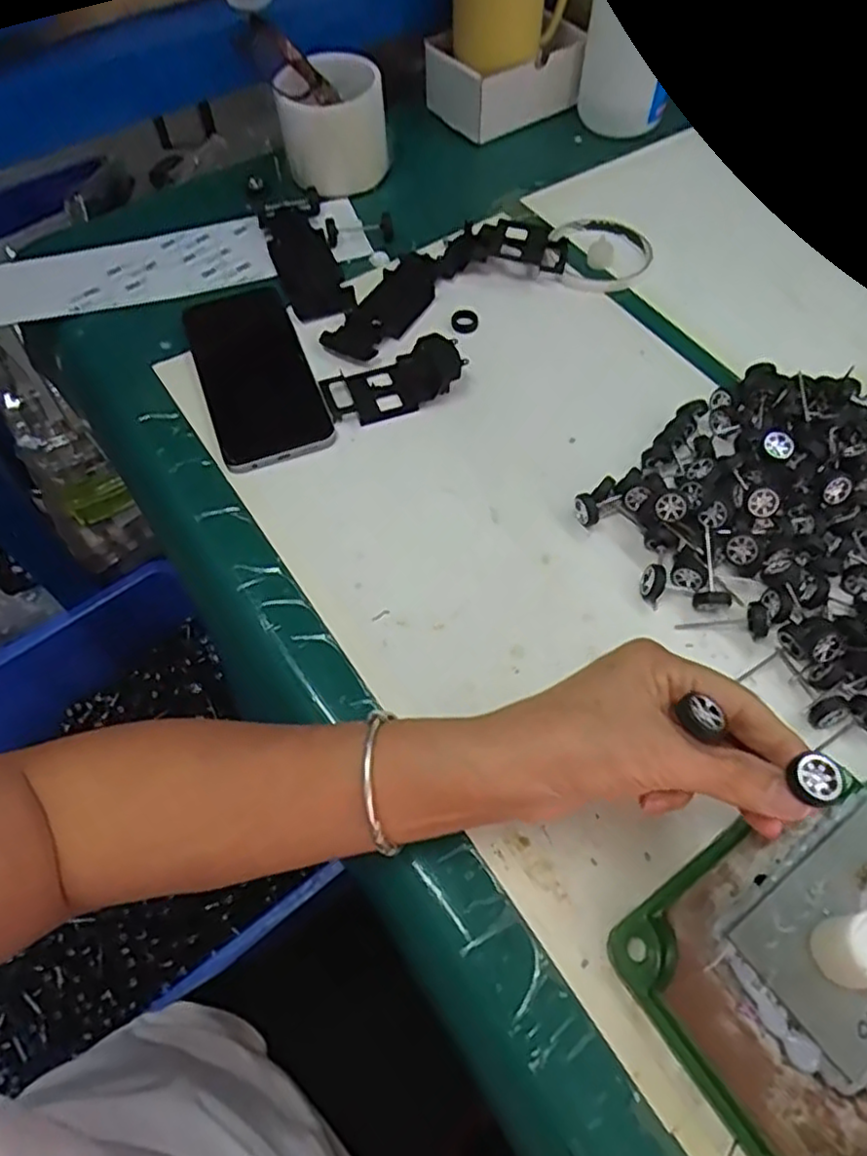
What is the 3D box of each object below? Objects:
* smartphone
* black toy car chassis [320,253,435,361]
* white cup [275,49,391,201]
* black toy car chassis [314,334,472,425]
[{"bbox_3d":[-0.125,-0.145,0.490,0.075,0.015,0.164,-19,61,-9],"label":"smartphone"},{"bbox_3d":[-0.032,-0.205,0.524,0.047,0.008,0.115,27,64,16],"label":"black toy car chassis"},{"bbox_3d":[-0.082,-0.375,0.580,0.085,0.078,0.080,-1,59,1],"label":"white cup"},{"bbox_3d":[-0.028,-0.137,0.478,0.096,0.024,0.048,-21,61,-10],"label":"black toy car chassis"}]

